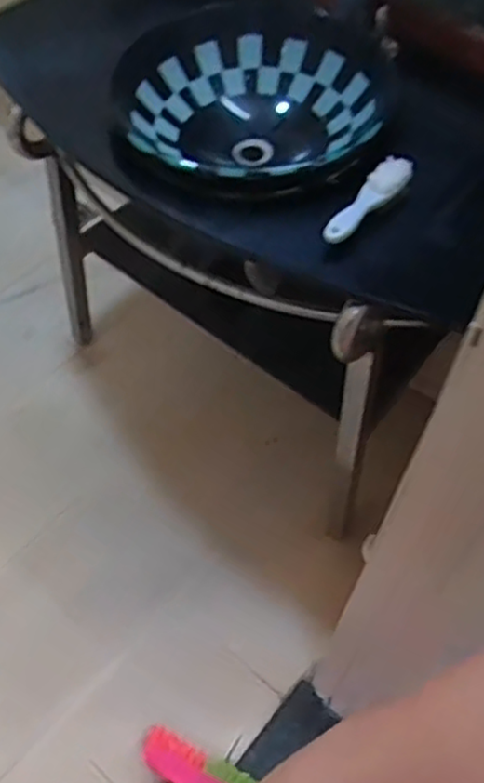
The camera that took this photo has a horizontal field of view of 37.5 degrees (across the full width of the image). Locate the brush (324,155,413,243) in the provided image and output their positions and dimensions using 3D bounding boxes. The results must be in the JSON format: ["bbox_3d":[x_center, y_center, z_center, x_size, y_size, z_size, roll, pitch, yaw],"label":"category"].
[{"bbox_3d":[0.164,-0.243,0.906,0.043,0.037,0.177,33,61,20],"label":"brush"}]

